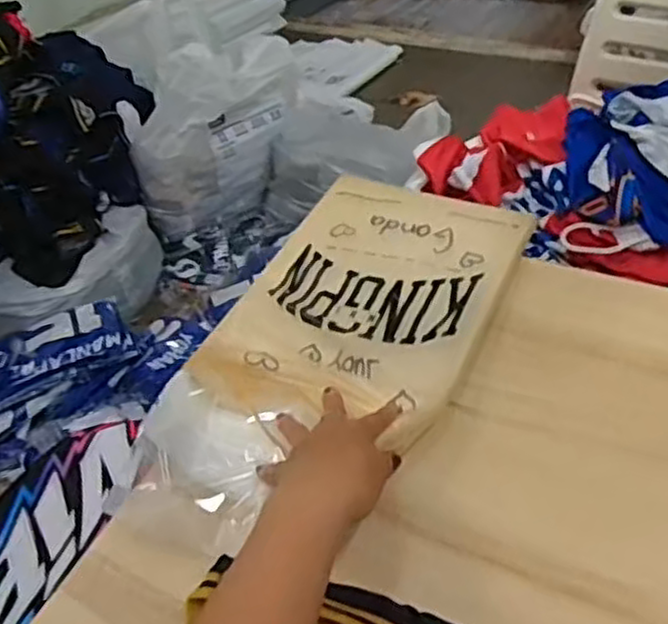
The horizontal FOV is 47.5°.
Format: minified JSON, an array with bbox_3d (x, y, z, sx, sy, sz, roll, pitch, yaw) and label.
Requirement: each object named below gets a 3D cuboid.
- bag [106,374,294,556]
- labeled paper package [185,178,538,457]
[{"bbox_3d":[-0.101,0.113,0.595,0.102,0.048,0.127,10,42,21],"label":"bag"},{"bbox_3d":[0.032,-0.021,0.717,0.228,0.023,0.321,17,47,23],"label":"labeled paper package"}]

